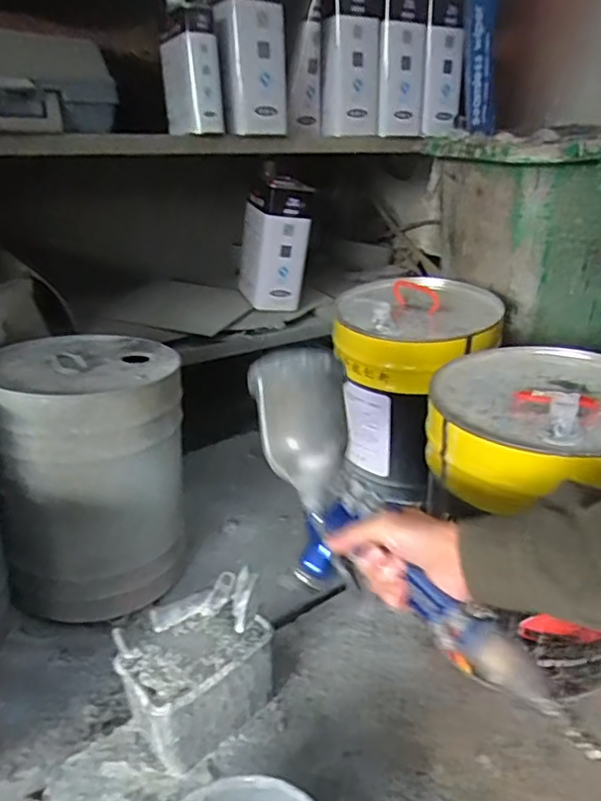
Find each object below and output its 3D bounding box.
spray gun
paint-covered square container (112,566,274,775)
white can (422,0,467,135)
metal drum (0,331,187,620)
[{"bbox_3d":[0.060,0.115,0.537,0.090,0.136,0.371,-15,52,-30],"label":"spray gun"},{"bbox_3d":[-0.113,0.302,0.661,0.162,0.133,0.114,-20,32,-32],"label":"paint-covered square container"},{"bbox_3d":[0.285,-0.659,1.147,0.076,0.235,0.077,3,25,7],"label":"white can"},{"bbox_3d":[-0.293,0.094,0.853,0.243,0.317,0.260,-5,27,-7],"label":"metal drum"}]

